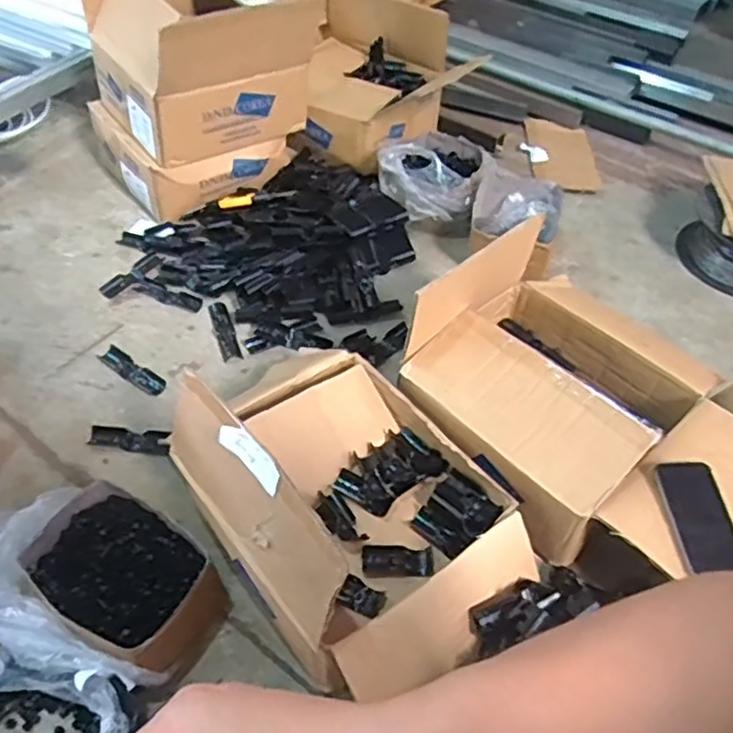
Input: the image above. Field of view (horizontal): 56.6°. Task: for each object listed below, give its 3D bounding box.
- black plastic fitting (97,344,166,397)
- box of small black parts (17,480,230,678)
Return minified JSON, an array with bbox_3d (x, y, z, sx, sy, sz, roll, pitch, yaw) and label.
[{"bbox_3d":[-0.367,0.009,1.081,0.135,0.016,0.037,33,54,24],"label":"black plastic fitting"},{"bbox_3d":[-0.286,0.258,0.819,0.221,0.084,0.157,29,53,21],"label":"box of small black parts"}]

